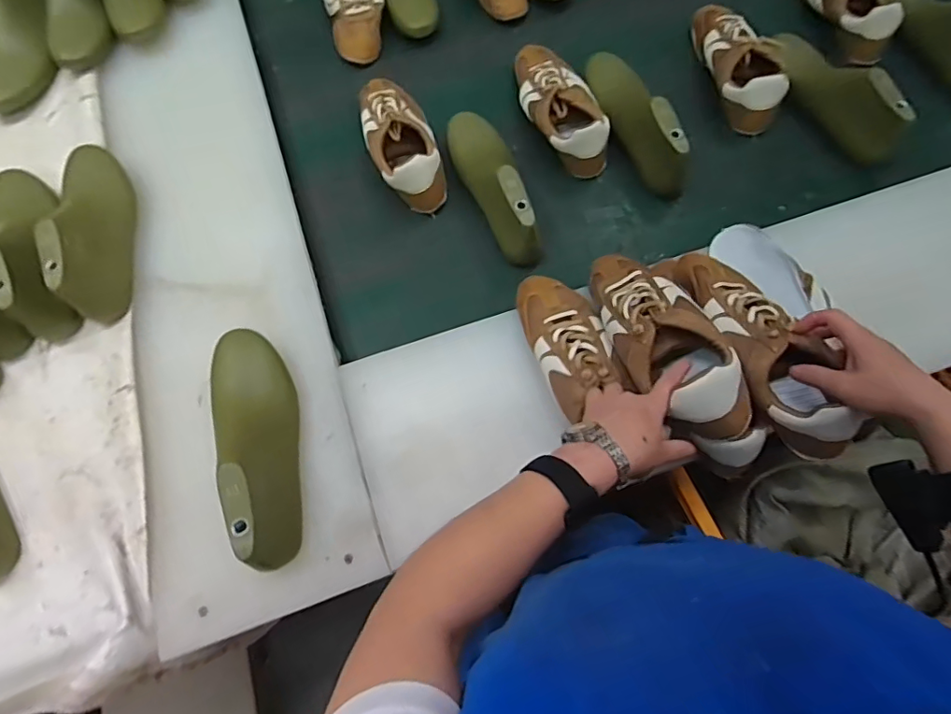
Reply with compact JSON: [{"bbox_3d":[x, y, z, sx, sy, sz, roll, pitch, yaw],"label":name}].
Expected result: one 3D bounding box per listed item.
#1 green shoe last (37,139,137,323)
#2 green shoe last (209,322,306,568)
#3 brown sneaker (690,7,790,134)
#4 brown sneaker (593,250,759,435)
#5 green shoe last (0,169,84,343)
[{"bbox_3d":[-0.491,-0.178,0.676,0.075,0.093,0.261,-20,70,-6],"label":"green shoe last"},{"bbox_3d":[-0.237,0.088,0.560,0.075,0.096,0.256,-12,69,-3],"label":"green shoe last"},{"bbox_3d":[0.401,-0.465,0.823,0.092,0.075,0.248,-15,69,-4],"label":"brown sneaker"},{"bbox_3d":[0.186,-0.027,0.553,0.086,0.084,0.247,-20,51,-6],"label":"brown sneaker"},{"bbox_3d":[-0.574,-0.152,0.669,0.074,0.098,0.267,-28,71,-9],"label":"green shoe last"}]

